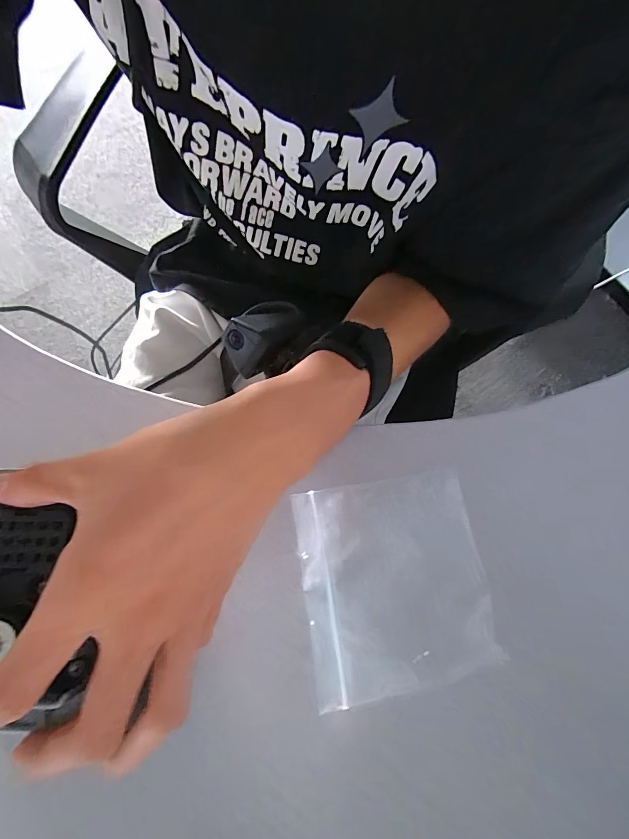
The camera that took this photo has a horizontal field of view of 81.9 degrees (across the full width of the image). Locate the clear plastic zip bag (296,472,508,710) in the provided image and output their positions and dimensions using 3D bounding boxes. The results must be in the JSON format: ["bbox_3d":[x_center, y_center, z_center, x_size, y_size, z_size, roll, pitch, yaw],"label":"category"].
[{"bbox_3d":[0.043,0.089,0.203,0.098,0.007,0.108,-10,72,0],"label":"clear plastic zip bag"}]

